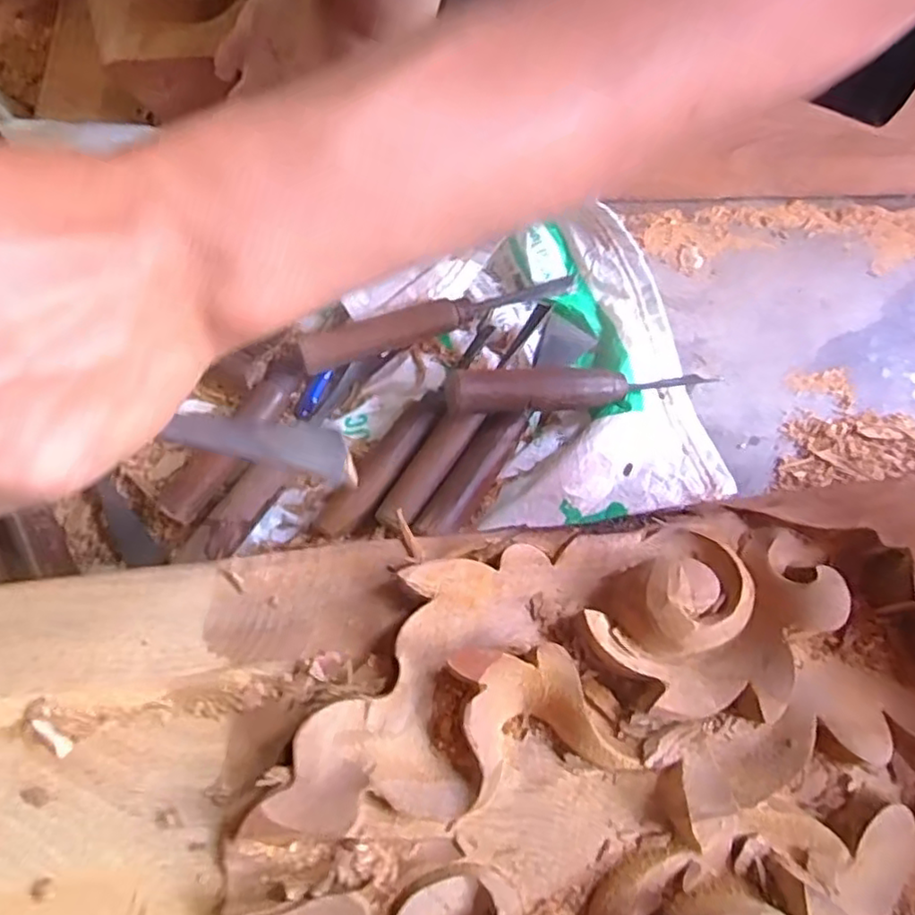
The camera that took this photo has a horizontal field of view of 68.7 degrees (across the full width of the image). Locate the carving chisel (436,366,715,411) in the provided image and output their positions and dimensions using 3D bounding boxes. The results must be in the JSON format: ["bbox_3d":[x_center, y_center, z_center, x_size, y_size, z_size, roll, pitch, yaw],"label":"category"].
[{"bbox_3d":[0.094,-0.049,0.486,0.217,0.025,0.027,-4,73,-20],"label":"carving chisel"}]

